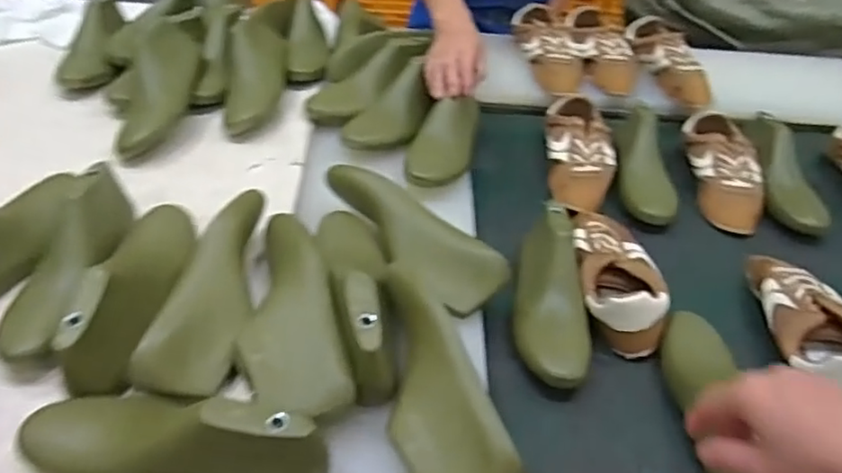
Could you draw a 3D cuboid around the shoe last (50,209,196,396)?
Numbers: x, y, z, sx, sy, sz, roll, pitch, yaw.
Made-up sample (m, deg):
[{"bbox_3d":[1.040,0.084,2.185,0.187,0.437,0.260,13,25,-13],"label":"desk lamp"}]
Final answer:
[{"bbox_3d":[-0.291,0.042,0.647,0.073,0.090,0.248,5,42,1],"label":"shoe last"}]

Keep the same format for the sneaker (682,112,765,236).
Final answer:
[{"bbox_3d":[0.477,-0.102,0.994,0.097,0.070,0.242,6,42,2],"label":"sneaker"}]

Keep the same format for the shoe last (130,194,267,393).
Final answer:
[{"bbox_3d":[-0.213,0.049,0.658,0.083,0.062,0.235,5,42,1],"label":"shoe last"}]

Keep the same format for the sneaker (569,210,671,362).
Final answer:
[{"bbox_3d":[0.242,0.035,0.792,0.098,0.063,0.235,2,42,-2],"label":"sneaker"}]

